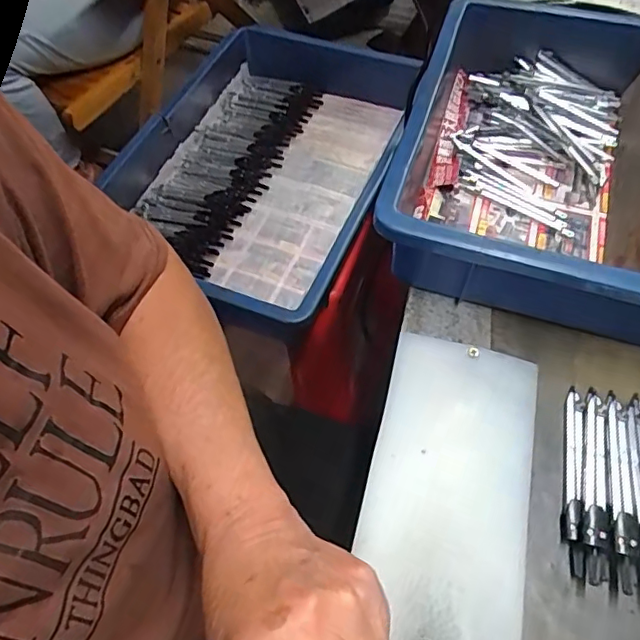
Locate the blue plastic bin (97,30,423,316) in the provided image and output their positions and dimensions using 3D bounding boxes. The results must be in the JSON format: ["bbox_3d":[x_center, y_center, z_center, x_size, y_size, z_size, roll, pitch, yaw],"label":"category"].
[{"bbox_3d":[-0.070,-0.189,0.680,0.283,0.077,0.418,16,60,12],"label":"blue plastic bin"}]

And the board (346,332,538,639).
[{"bbox_3d":[0.046,0.186,0.275,0.089,0.013,0.398,12,59,10],"label":"board"}]

